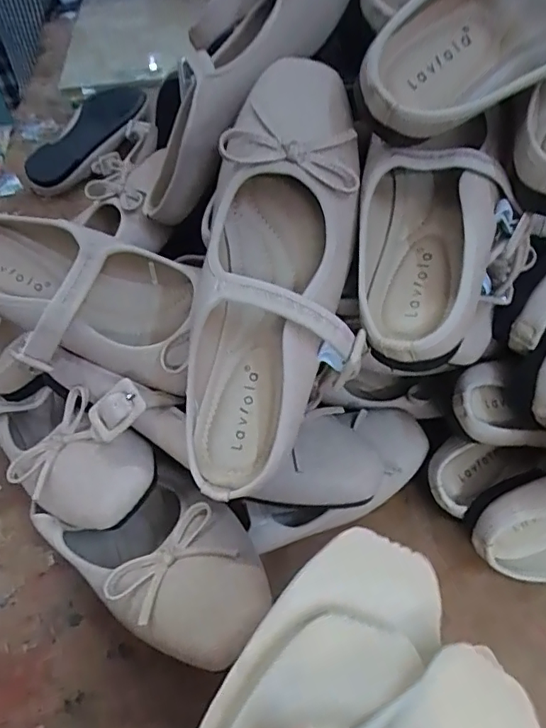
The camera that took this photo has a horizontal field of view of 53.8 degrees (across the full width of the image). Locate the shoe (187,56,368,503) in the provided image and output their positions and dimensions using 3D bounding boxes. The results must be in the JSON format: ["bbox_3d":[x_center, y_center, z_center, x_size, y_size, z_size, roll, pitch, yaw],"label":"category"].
[{"bbox_3d":[0.006,-0.048,0.299,0.092,0.077,0.240,11,91,11],"label":"shoe"}]

